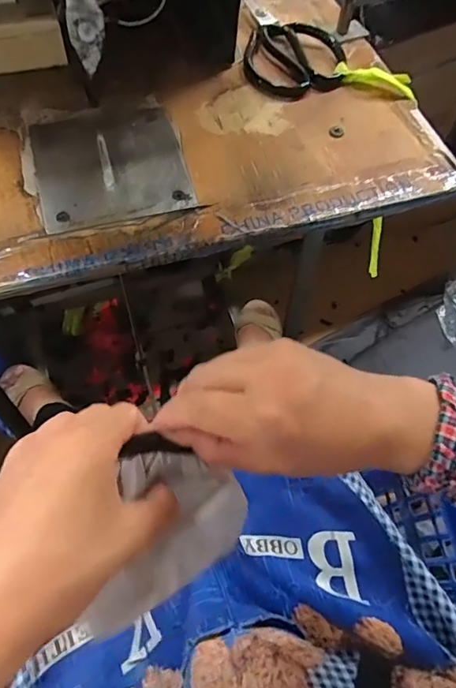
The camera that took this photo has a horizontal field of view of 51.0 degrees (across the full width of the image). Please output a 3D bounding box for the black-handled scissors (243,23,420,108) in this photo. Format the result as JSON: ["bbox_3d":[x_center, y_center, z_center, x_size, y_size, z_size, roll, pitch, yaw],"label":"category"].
[{"bbox_3d":[0.104,-0.292,0.496,0.171,0.017,0.102,4,63,-2],"label":"black-handled scissors"}]

